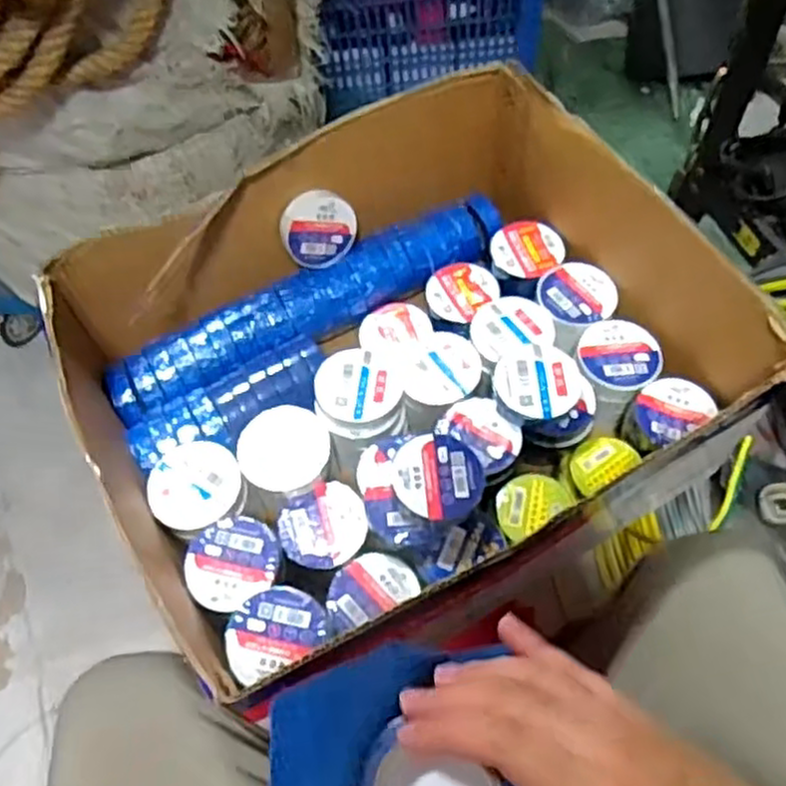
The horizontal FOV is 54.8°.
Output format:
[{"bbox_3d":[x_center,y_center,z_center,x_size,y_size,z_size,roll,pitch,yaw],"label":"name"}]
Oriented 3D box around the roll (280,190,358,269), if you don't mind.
[{"bbox_3d":[-0.066,-0.148,0.686,0.070,0.073,0.015,-23,42,-18],"label":"roll"}]

